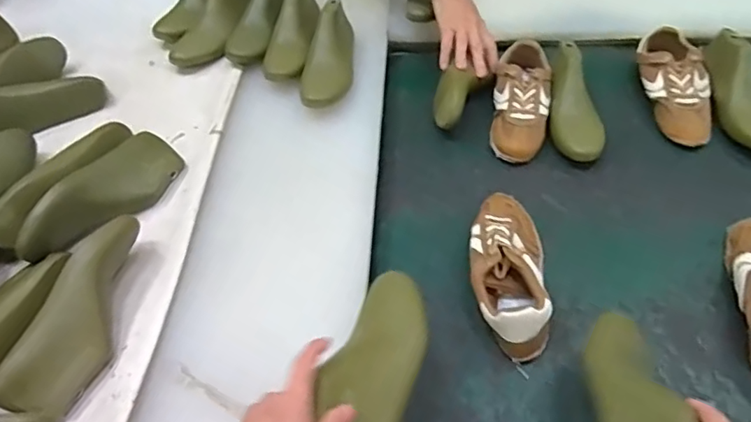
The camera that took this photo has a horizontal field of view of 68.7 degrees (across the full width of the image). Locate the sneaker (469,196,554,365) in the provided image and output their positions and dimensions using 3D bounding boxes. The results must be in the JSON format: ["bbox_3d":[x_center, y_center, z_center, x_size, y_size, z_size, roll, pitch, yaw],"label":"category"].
[{"bbox_3d":[0.162,0.067,0.671,0.092,0.069,0.224,3,52,8],"label":"sneaker"}]

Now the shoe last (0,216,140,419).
[{"bbox_3d":[-0.313,0.109,0.606,0.077,0.066,0.234,12,54,15],"label":"shoe last"}]

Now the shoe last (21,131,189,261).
[{"bbox_3d":[-0.346,-0.020,0.707,0.071,0.070,0.227,21,56,21],"label":"shoe last"}]

